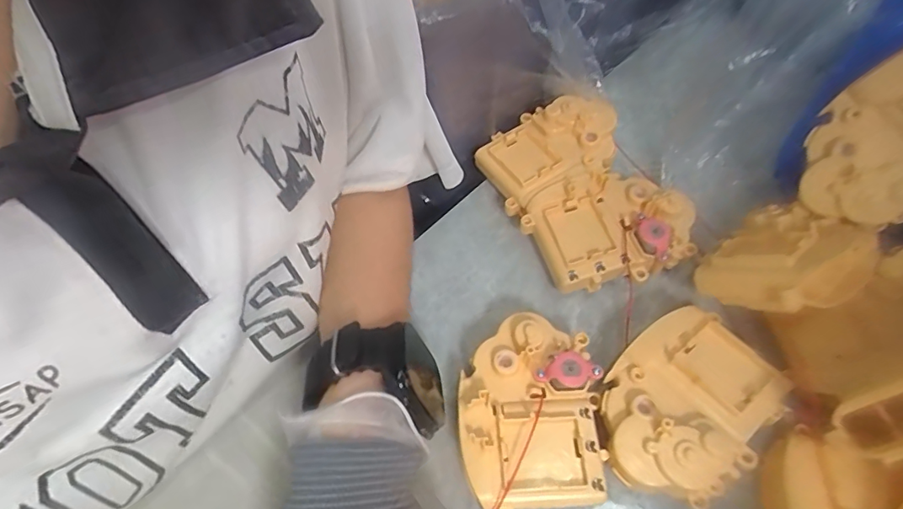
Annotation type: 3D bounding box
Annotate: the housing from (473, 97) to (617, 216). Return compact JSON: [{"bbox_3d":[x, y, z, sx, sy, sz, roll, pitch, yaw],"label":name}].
[{"bbox_3d":[0.070,-0.070,0.363,0.096,0.033,0.065,-25,58,-12],"label":"housing"}]

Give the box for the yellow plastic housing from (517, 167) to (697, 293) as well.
[{"bbox_3d":[0.098,-0.016,0.326,0.098,0.038,0.073,-17,57,-6],"label":"yellow plastic housing"}]

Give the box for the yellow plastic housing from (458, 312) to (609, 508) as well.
[{"bbox_3d":[0.041,0.082,0.269,0.071,0.040,0.092,-9,56,-1],"label":"yellow plastic housing"}]

